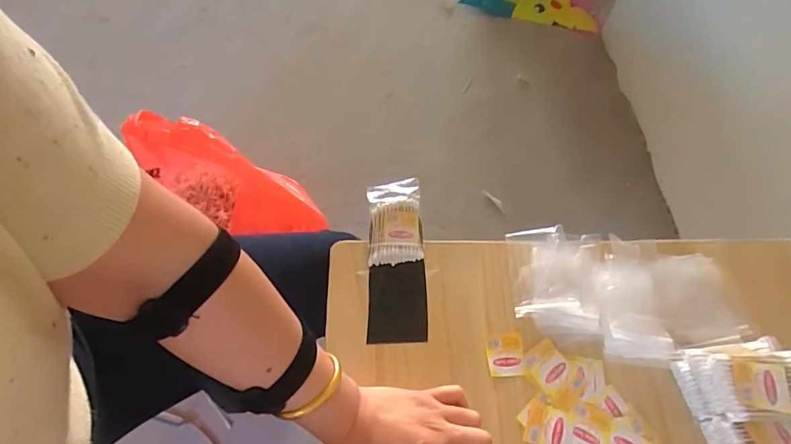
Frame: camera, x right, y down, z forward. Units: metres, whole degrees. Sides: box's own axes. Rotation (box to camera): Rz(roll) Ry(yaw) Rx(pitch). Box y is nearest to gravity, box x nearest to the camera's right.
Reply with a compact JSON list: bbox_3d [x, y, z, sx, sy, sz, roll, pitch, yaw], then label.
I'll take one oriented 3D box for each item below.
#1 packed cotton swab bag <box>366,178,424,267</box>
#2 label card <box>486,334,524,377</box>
[{"bbox_3d":[-0.001,0.000,0.549,0.061,0.019,0.106,-2,58,-3],"label":"packed cotton swab bag"},{"bbox_3d":[0.113,0.136,0.478,0.038,0.004,0.043,0,58,-2],"label":"label card"}]

